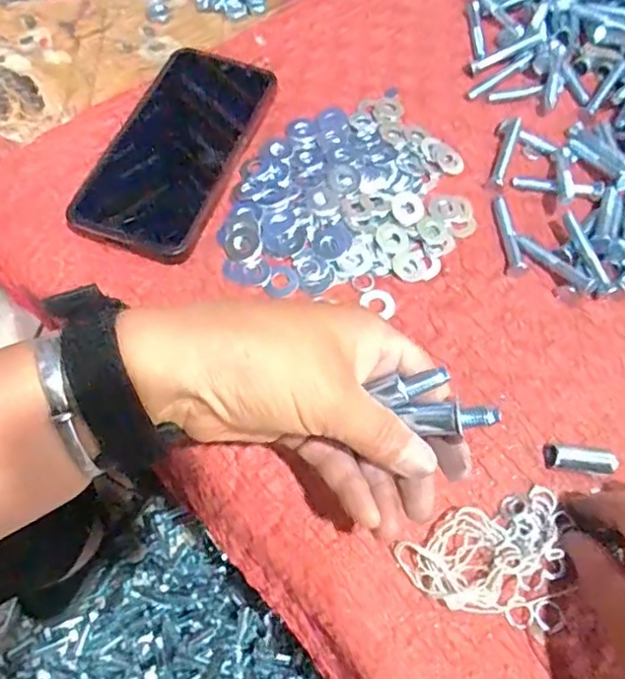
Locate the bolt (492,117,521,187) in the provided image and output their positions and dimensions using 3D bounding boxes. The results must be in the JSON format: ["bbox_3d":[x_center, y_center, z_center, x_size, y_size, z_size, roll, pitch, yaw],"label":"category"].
[{"bbox_3d":[0.129,-0.129,0.408,0.012,0.013,0.057,17,66,7],"label":"bolt"}]

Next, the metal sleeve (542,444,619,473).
[{"bbox_3d":[0.143,0.064,0.321,0.038,0.009,0.011,7,63,1],"label":"metal sleeve"}]

